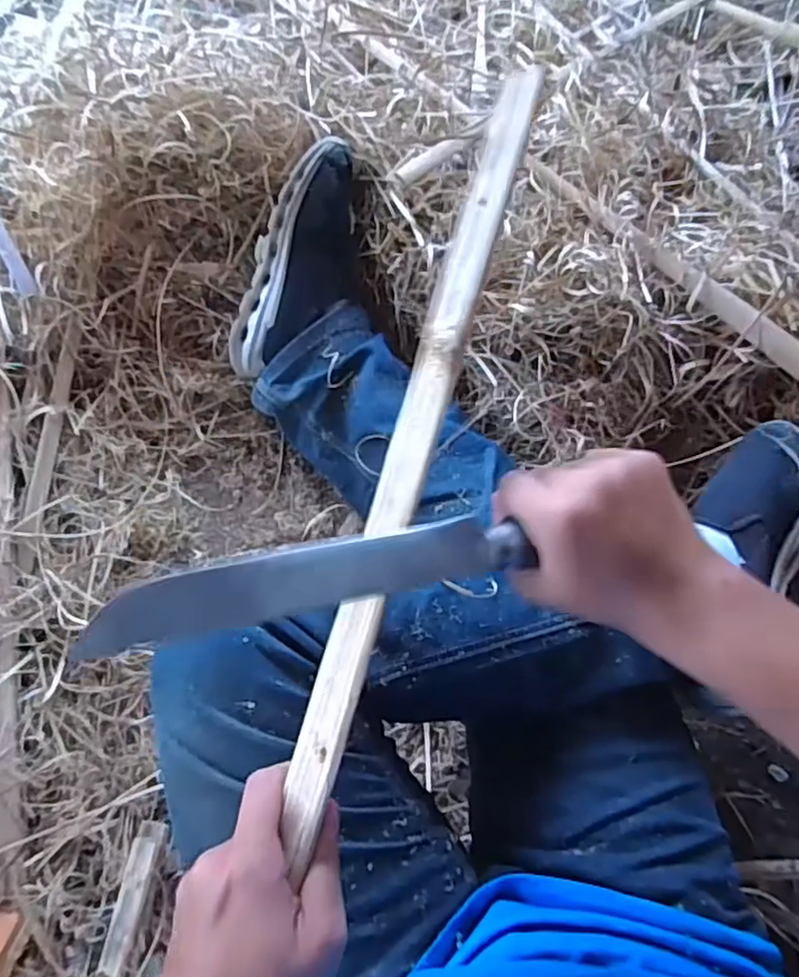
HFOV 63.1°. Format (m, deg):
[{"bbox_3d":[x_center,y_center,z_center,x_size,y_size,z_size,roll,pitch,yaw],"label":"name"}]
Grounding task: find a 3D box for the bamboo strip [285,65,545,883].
[{"bbox_3d":[0.005,-0.021,0.321,0.026,0.006,0.392,14,85,38],"label":"bamboo strip"}]

